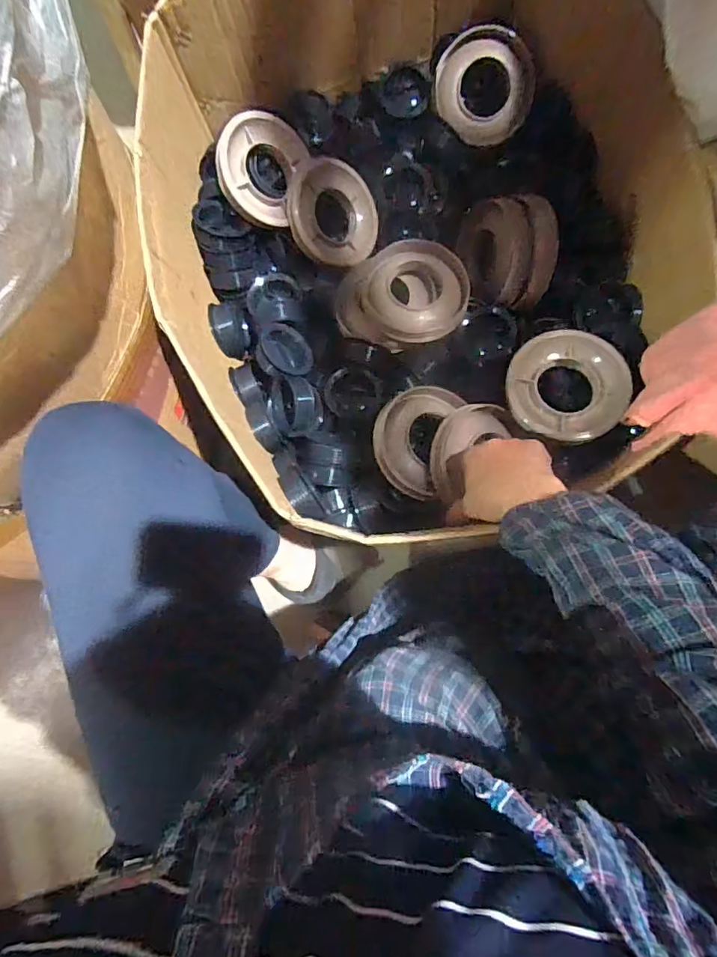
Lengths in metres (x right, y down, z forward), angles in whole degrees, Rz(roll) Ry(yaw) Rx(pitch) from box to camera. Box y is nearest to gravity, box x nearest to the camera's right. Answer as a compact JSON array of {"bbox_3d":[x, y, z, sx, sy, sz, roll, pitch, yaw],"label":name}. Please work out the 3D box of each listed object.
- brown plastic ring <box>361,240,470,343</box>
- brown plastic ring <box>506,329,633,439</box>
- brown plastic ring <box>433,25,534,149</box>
[{"bbox_3d":[0.070,-0.225,0.617,0.122,0.029,0.112,0,83,4],"label":"brown plastic ring"},{"bbox_3d":[0.222,-0.097,0.544,0.123,0.036,0.109,27,86,7],"label":"brown plastic ring"},{"bbox_3d":[0.161,-0.497,0.649,0.125,0.018,0.114,38,111,-8],"label":"brown plastic ring"}]

